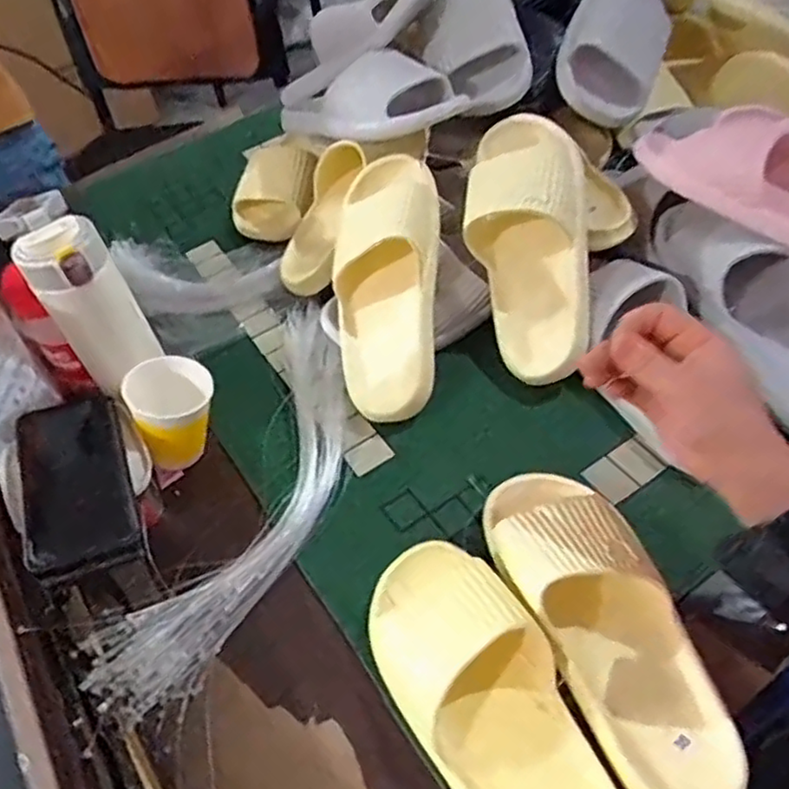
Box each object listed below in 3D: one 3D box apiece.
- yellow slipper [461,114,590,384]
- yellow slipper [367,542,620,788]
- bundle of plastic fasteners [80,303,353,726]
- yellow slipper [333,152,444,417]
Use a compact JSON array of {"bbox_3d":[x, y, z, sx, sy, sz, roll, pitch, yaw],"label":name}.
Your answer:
[{"bbox_3d":[0.126,-0.137,0.633,0.113,0.074,0.252,-7,88,0],"label":"yellow slipper"},{"bbox_3d":[0.065,0.200,0.439,0.101,0.062,0.242,-29,53,-17],"label":"yellow slipper"},{"bbox_3d":[-0.111,0.070,0.584,0.113,0.037,0.408,10,52,14],"label":"bundle of plastic fasteners"},{"bbox_3d":[-0.010,-0.107,0.638,0.102,0.067,0.259,-1,82,5],"label":"yellow slipper"}]

